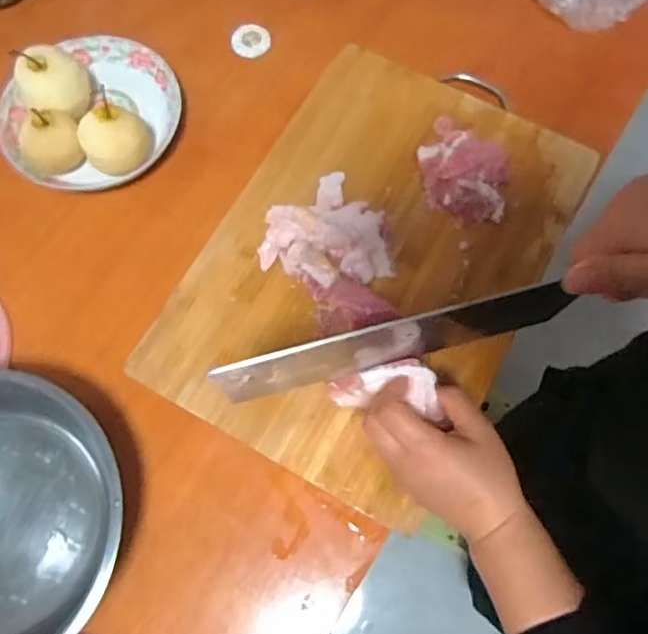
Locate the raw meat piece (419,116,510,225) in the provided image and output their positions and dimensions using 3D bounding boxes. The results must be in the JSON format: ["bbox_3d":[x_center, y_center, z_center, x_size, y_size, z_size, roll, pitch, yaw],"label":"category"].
[{"bbox_3d":[0.131,-0.140,0.539,0.081,0.024,0.101,10,72,4],"label":"raw meat piece"}]

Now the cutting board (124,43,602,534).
[{"bbox_3d":[0.047,-0.058,0.523,0.276,0.027,0.392,28,74,10],"label":"cutting board"}]

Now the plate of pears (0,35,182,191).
[{"bbox_3d":[-0.229,-0.205,0.554,0.156,0.075,0.169,0,71,1],"label":"plate of pears"}]

